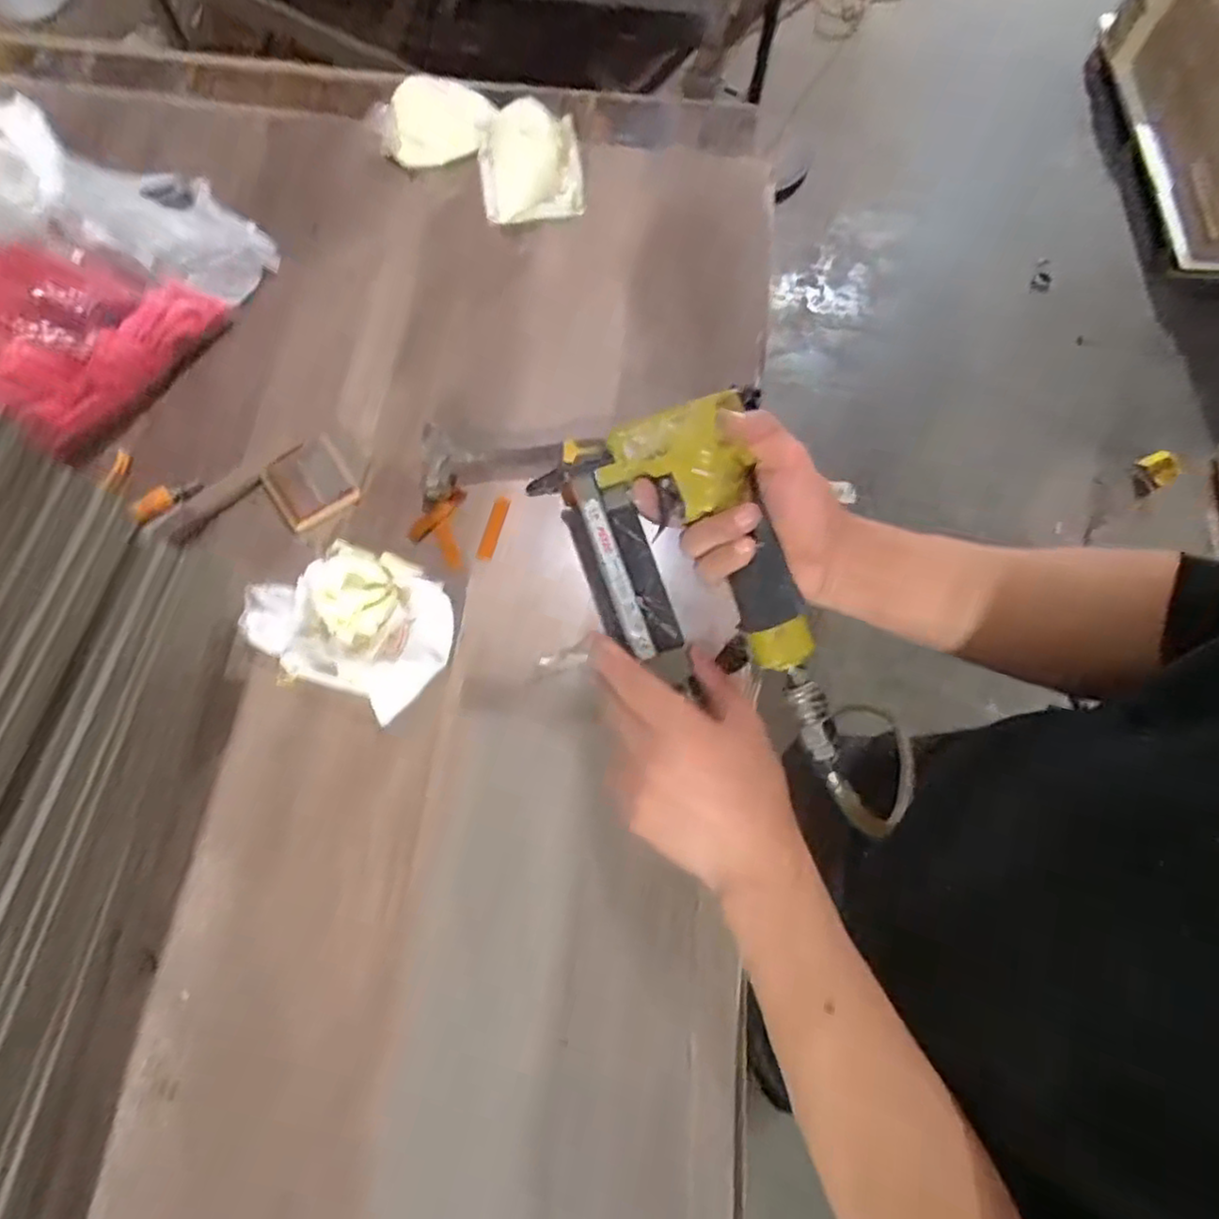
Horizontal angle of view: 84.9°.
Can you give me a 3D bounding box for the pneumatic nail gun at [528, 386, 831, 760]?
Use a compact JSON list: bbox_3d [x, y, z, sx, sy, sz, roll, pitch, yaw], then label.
[{"bbox_3d":[0.050,-0.010,0.417,0.125,0.055,0.215,-19,89,-5],"label":"pneumatic nail gun"}]

